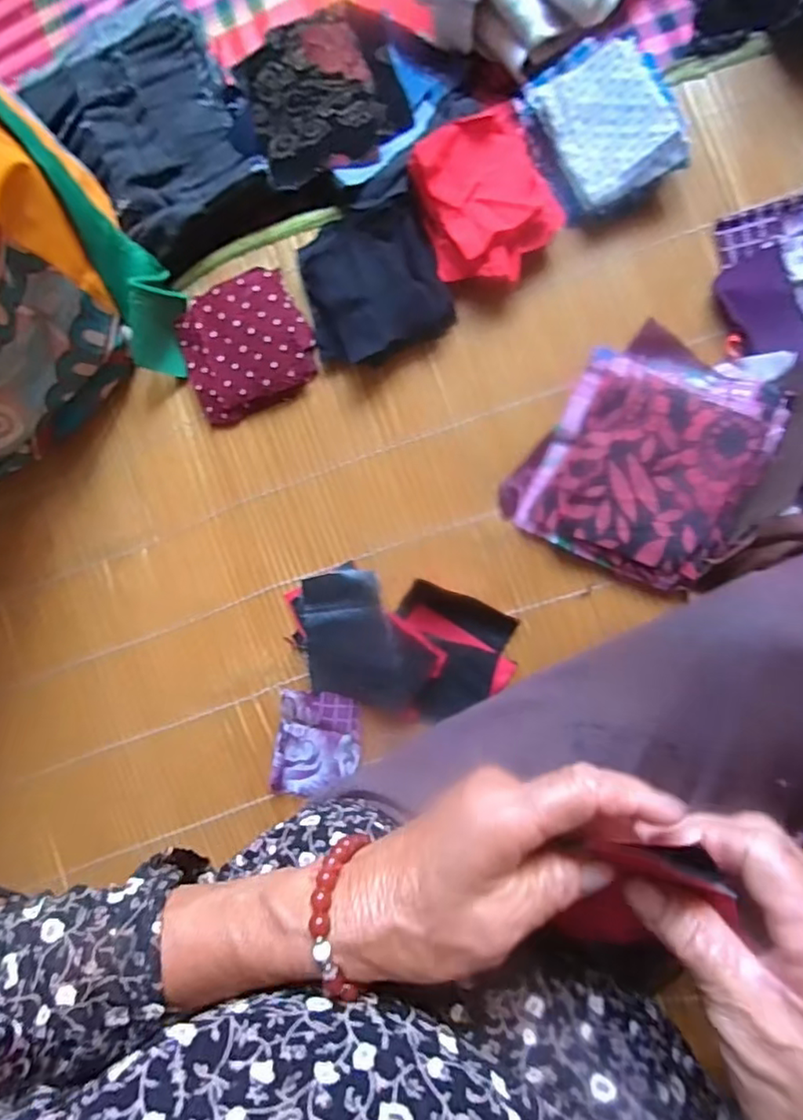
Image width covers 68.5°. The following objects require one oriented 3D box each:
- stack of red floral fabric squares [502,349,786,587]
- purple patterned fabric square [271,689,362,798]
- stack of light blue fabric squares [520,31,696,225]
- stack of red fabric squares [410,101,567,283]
[{"bbox_3d":[0.140,-0.057,0.350,0.120,0.031,0.120,27,90,8],"label":"stack of red floral fabric squares"},{"bbox_3d":[-0.058,0.129,0.408,0.057,0.004,0.080,9,103,1],"label":"purple patterned fabric square"},{"bbox_3d":[0.122,-0.262,0.358,0.074,0.026,0.095,-23,84,6],"label":"stack of light blue fabric squares"},{"bbox_3d":[0.049,-0.216,0.360,0.081,0.040,0.089,-33,83,5],"label":"stack of red fabric squares"}]

